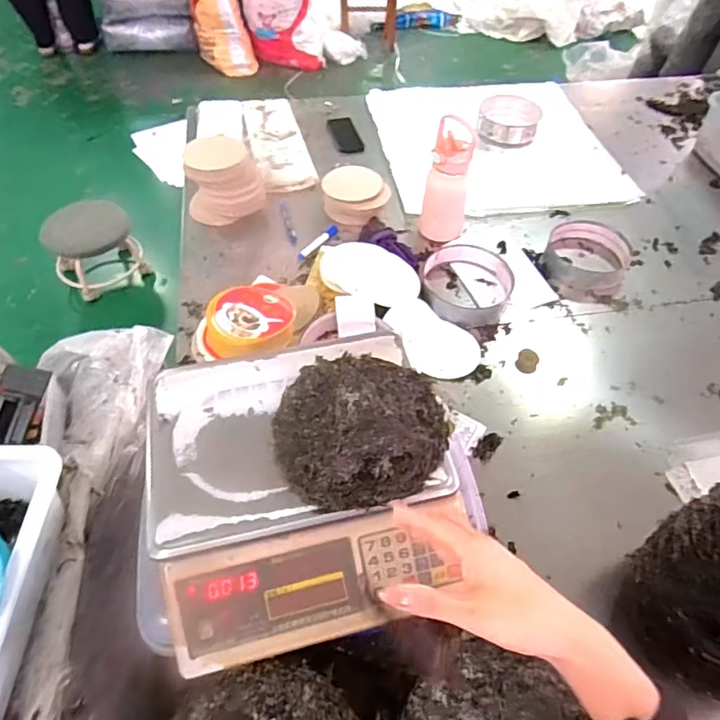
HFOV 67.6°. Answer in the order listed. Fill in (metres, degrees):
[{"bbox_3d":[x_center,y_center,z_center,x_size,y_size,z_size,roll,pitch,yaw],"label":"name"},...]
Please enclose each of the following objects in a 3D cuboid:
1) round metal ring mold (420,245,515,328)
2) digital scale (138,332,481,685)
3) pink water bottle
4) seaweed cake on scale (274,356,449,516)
[{"bbox_3d":[0.220,-0.155,1.114,0.186,0.046,0.193,1,51,-1],"label":"round metal ring mold"},{"bbox_3d":[-0.064,0.138,0.605,0.325,0.116,0.301,-10,52,-10],"label":"digital scale"},{"bbox_3d":[0.192,-0.385,1.171,0.097,0.243,0.082,7,52,4],"label":"pink water bottle"},{"bbox_3d":[0.002,0.065,0.577,0.191,0.052,0.179,-23,56,-18],"label":"seaweed cake on scale"}]

